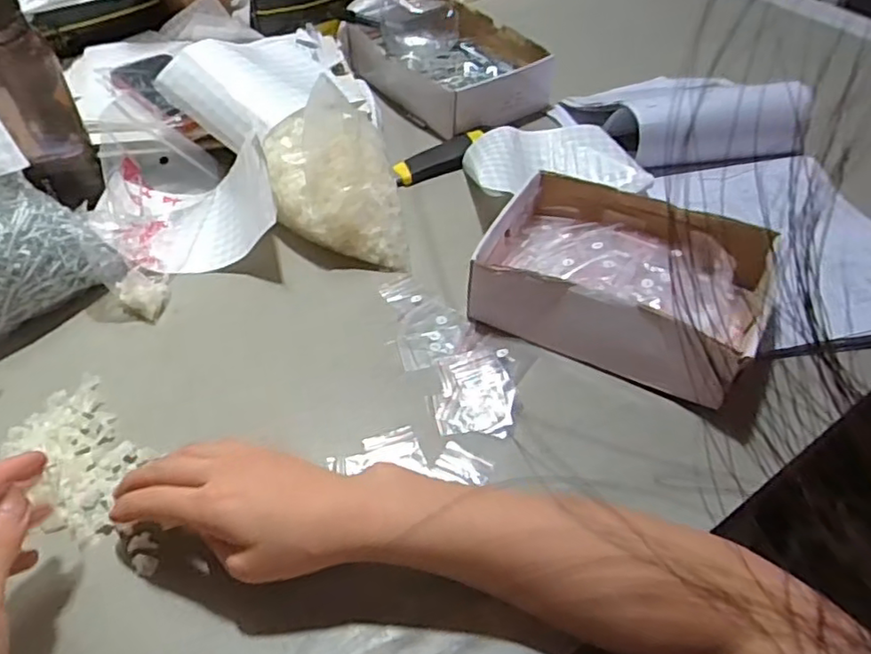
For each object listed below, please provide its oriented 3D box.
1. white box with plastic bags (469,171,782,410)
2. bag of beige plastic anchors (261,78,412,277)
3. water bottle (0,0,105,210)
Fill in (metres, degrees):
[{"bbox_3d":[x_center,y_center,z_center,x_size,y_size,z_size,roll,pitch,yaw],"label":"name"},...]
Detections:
[{"bbox_3d":[0.163,-0.043,0.558,0.227,0.067,0.174,23,51,19],"label":"white box with plastic bags"},{"bbox_3d":[-0.096,-0.148,0.608,0.112,0.127,0.156,-12,48,-12],"label":"bag of beige plastic anchors"},{"bbox_3d":[-0.349,-0.200,0.550,0.065,0.192,0.059,-29,29,-25],"label":"water bottle"}]

